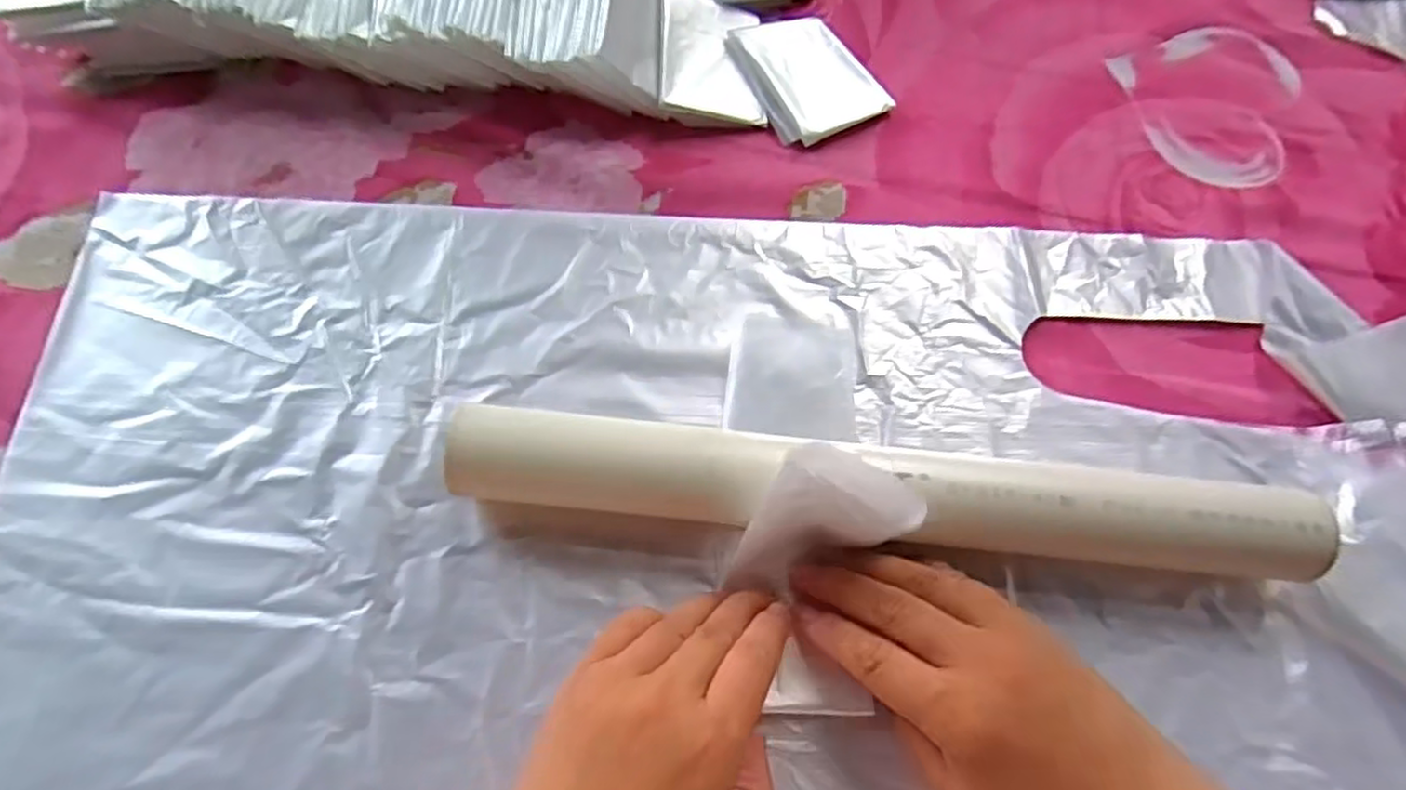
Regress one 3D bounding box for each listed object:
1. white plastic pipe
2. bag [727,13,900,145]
[{"bbox_3d":[0.073,0.043,0.296,0.345,0.041,0.037,6,68,-1],"label":"white plastic pipe"},{"bbox_3d":[0.060,-0.186,0.414,0.069,0.011,0.084,-26,72,-13],"label":"bag"}]

